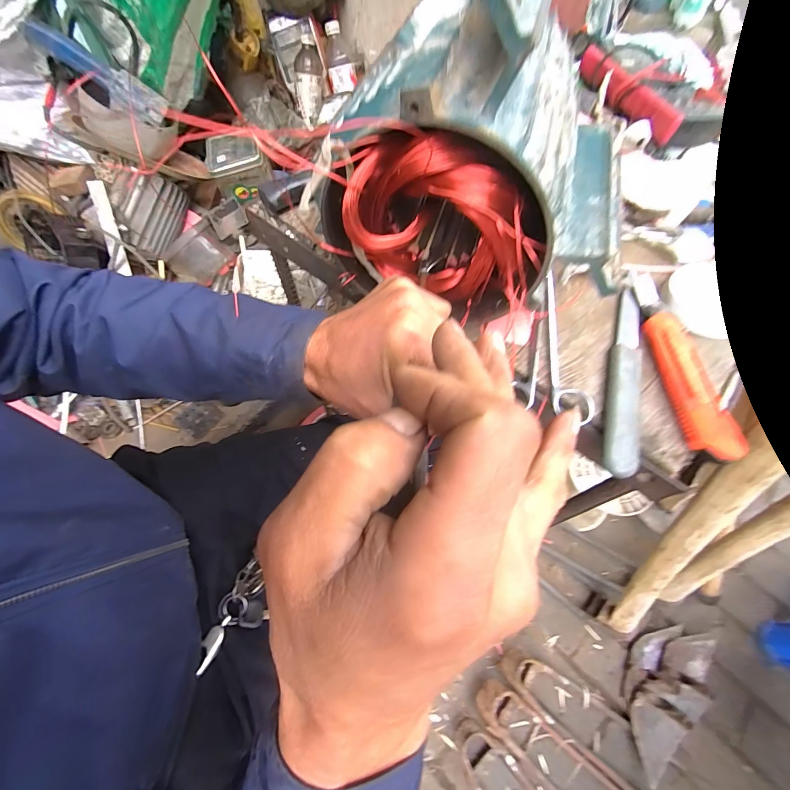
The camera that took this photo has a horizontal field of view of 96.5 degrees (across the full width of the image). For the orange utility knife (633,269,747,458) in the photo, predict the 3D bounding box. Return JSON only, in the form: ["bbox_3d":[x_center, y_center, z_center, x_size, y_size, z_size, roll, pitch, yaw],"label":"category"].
[{"bbox_3d":[0.243,-0.035,0.305,0.031,0.017,0.189,0,63,0],"label":"orange utility knife"}]

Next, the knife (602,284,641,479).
[{"bbox_3d":[0.196,-0.021,0.299,0.021,0.016,0.188,19,64,9],"label":"knife"}]

